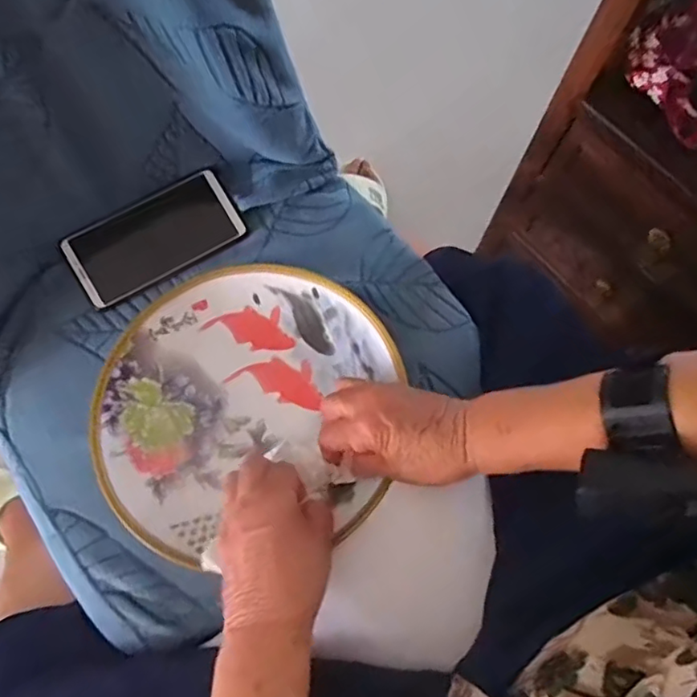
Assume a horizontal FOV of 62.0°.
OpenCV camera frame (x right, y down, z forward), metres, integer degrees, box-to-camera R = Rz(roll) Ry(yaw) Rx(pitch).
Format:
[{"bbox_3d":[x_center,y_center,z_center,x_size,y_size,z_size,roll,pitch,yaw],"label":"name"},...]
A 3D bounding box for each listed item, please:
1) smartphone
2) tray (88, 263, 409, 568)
[{"bbox_3d":[-0.180,-0.105,0.539,0.154,0.014,0.078,-30,75,-12],"label":"smartphone"},{"bbox_3d":[-0.085,0.037,0.485,0.249,0.032,0.234,1,71,-2],"label":"tray"}]

